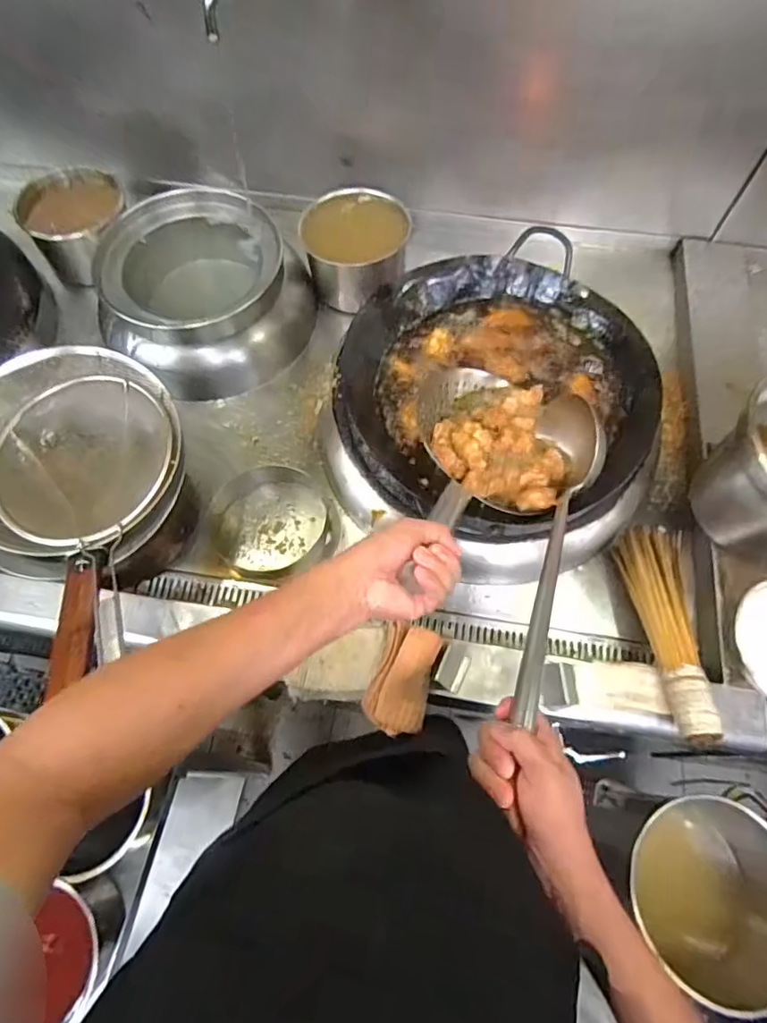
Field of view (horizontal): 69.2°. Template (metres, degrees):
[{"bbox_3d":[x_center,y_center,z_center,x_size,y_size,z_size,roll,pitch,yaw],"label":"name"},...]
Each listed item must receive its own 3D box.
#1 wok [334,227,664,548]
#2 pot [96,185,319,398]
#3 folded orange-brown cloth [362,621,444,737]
[{"bbox_3d":[0.166,-0.163,0.797,0.418,0.126,0.404,0,65,-1],"label":"wok"},{"bbox_3d":[-0.306,-0.374,0.969,0.286,0.193,0.307,0,65,-1],"label":"pot"},{"bbox_3d":[0.024,0.213,0.703,0.074,0.053,0.123,14,66,5],"label":"folded orange-brown cloth"}]

